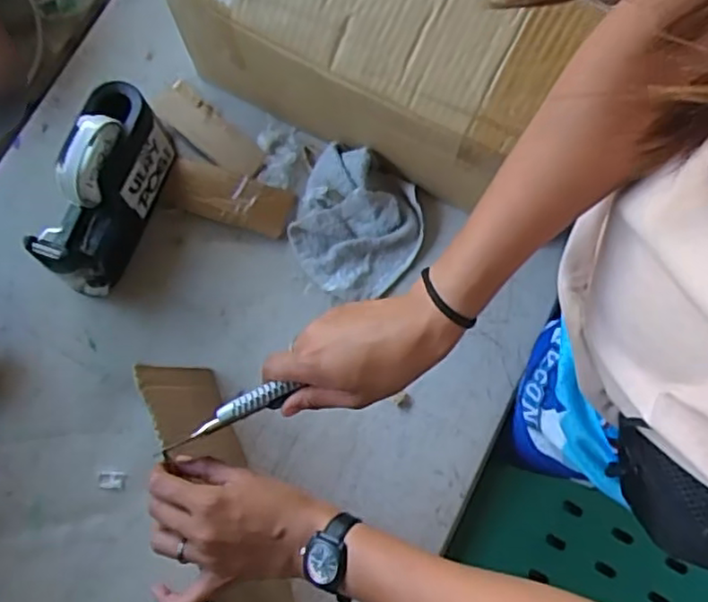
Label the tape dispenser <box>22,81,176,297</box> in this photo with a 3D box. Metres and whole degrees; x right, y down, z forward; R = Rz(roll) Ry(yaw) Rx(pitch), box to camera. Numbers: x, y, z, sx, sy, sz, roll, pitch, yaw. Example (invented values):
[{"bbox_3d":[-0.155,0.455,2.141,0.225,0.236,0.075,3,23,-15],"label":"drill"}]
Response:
[{"bbox_3d":[-0.245,-0.109,0.641,0.063,0.112,0.190,18,78,5],"label":"tape dispenser"}]

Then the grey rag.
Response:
[{"bbox_3d":[-0.001,-0.078,0.663,0.131,0.046,0.138,28,79,7],"label":"grey rag"}]

